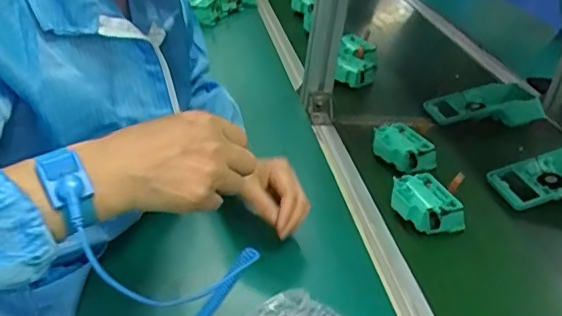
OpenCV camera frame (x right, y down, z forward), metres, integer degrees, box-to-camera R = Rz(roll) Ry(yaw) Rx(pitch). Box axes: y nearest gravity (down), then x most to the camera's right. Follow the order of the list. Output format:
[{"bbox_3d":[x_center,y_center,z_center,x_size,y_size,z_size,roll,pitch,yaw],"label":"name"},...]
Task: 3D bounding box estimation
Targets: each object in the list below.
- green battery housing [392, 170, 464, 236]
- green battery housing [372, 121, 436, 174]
[{"bbox_3d":[0.171,0.056,0.700,0.066,0.037,0.080,-11,35,-26],"label":"green battery housing"},{"bbox_3d":[0.164,-0.011,0.805,0.075,0.036,0.085,-23,42,-39],"label":"green battery housing"}]

